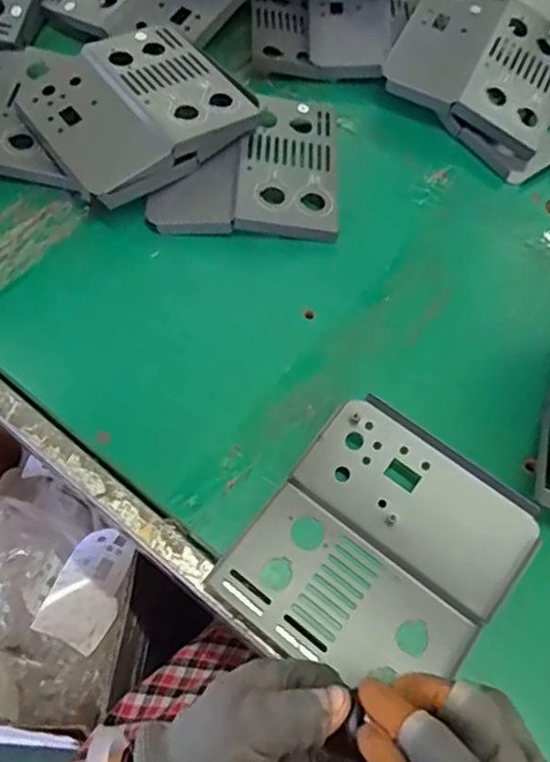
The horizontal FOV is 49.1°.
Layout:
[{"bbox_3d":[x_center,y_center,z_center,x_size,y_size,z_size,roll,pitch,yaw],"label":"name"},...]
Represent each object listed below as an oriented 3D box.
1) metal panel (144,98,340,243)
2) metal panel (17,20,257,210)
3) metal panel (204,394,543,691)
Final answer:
[{"bbox_3d":[-0.024,-0.200,0.554,0.163,0.026,0.152,3,63,0],"label":"metal panel"},{"bbox_3d":[-0.128,-0.253,0.553,0.174,0.043,0.168,-35,69,-18],"label":"metal panel"},{"bbox_3d":[0.068,0.115,0.402,0.158,0.030,0.173,35,67,15],"label":"metal panel"}]

